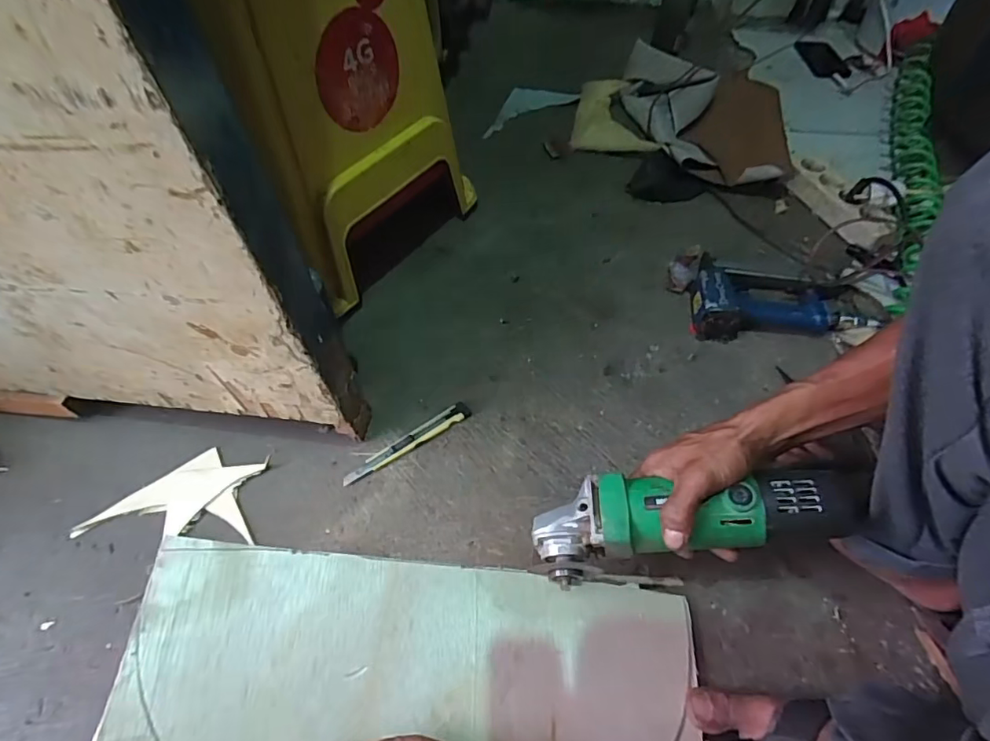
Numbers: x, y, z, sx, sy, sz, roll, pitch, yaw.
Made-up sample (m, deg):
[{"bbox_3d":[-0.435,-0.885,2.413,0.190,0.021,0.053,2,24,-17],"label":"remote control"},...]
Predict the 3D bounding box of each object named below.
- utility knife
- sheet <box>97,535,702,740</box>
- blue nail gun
[{"bbox_3d":[-0.099,0.082,0.602,0.158,0.007,0.021,-30,61,-20],"label":"utility knife"},{"bbox_3d":[-0.026,0.229,0.387,0.429,0.012,0.159,14,58,-20],"label":"sheet"},{"bbox_3d":[0.382,-0.100,0.709,0.233,0.047,0.135,4,55,2],"label":"blue nail gun"}]

